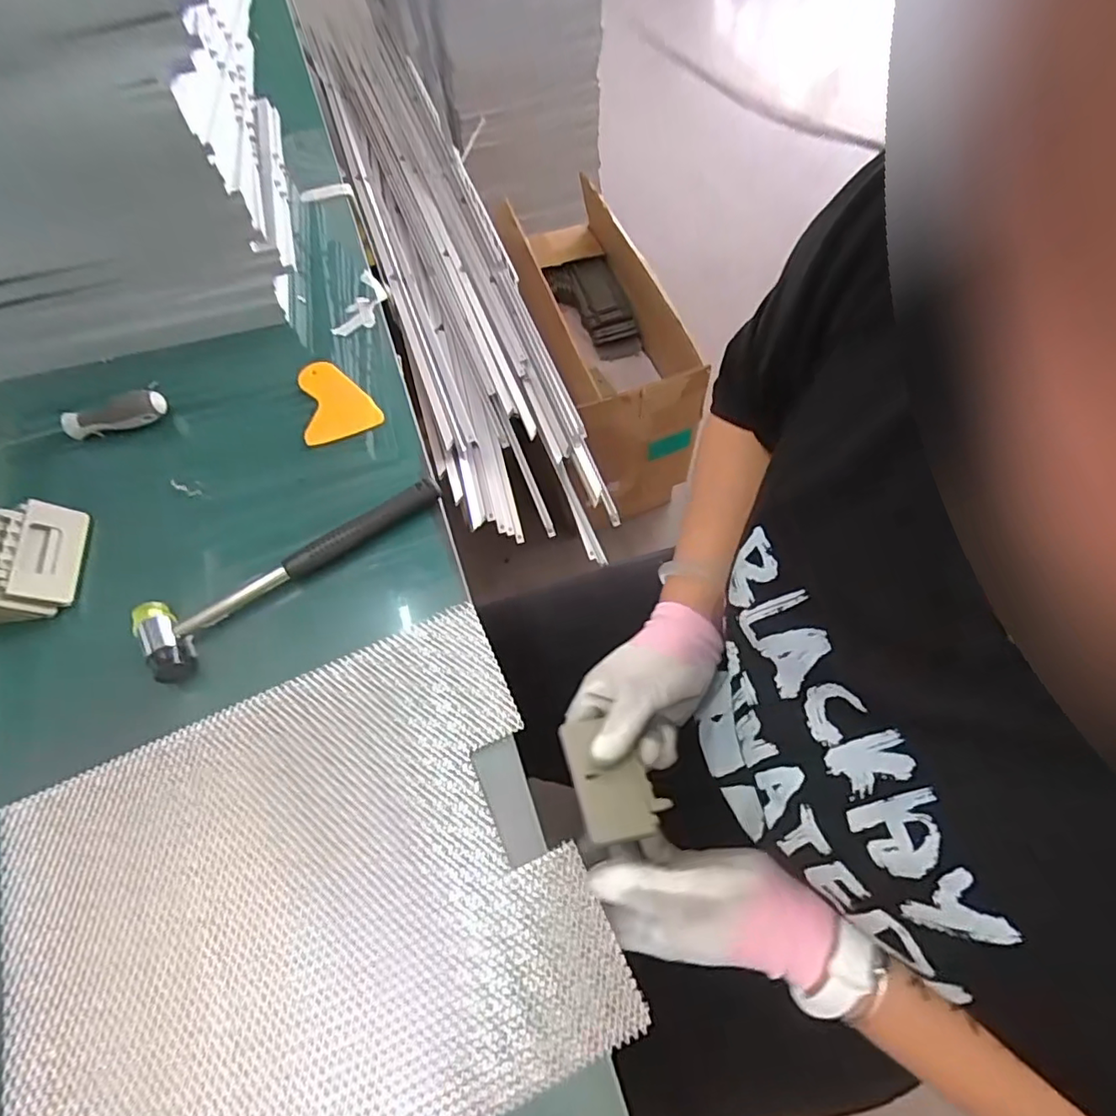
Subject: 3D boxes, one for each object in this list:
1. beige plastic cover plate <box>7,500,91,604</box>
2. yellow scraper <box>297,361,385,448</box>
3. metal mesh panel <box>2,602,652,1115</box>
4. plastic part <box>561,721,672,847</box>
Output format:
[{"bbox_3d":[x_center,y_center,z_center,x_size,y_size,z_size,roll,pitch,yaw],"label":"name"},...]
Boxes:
[{"bbox_3d":[-0.403,-0.005,0.464,0.007,0.044,0.084,-30,58,27],"label":"beige plastic cover plate"},{"bbox_3d":[-0.207,-0.152,0.552,0.069,0.012,0.094,-14,61,-9],"label":"yellow scraper"},{"bbox_3d":[-0.156,0.207,0.351,0.323,0.013,0.269,-23,63,-8],"label":"metal mesh panel"},{"bbox_3d":[0.037,0.145,0.392,0.055,0.006,0.083,-9,45,-10],"label":"plastic part"}]

